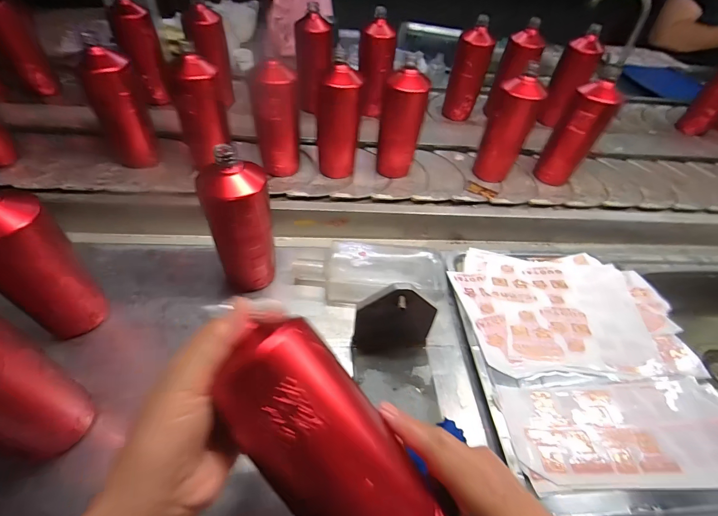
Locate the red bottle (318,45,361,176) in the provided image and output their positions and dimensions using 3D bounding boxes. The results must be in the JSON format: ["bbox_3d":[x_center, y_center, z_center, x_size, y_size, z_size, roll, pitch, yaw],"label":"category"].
[{"bbox_3d":[-0.036,-0.241,0.614,0.075,0.188,0.065,-2,52,-6],"label":"red bottle"}]

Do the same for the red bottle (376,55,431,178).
[{"bbox_3d":[0.077,-0.242,0.624,0.077,0.188,0.068,12,52,5],"label":"red bottle"}]

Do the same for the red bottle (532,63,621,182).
[{"bbox_3d":[0.404,-0.232,0.632,0.063,0.208,0.058,6,52,0],"label":"red bottle"}]

